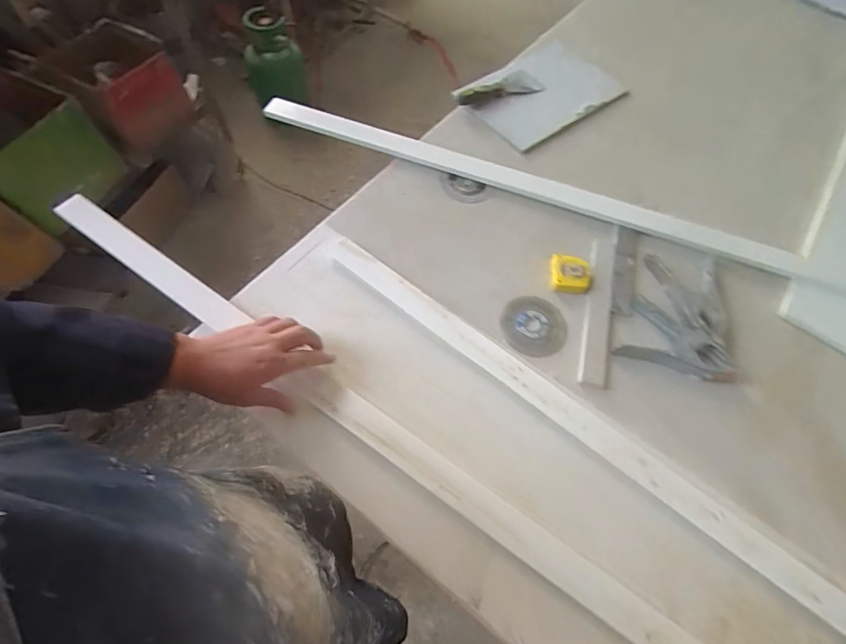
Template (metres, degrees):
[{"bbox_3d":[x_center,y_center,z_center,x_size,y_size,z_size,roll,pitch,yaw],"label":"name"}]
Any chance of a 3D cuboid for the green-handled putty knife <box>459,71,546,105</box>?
[{"bbox_3d":[0.152,-0.455,0.822,0.170,0.033,0.045,-16,66,-11],"label":"green-handled putty knife"}]

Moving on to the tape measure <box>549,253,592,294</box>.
[{"bbox_3d":[0.223,-0.073,0.625,0.059,0.019,0.058,3,65,-1],"label":"tape measure"}]

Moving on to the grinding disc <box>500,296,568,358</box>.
[{"bbox_3d":[0.159,0.006,0.600,0.090,0.008,0.094,1,63,-3],"label":"grinding disc"}]

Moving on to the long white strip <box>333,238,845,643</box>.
[{"bbox_3d":[0.220,0.143,0.526,0.865,0.007,0.067,36,69,13],"label":"long white strip"}]

